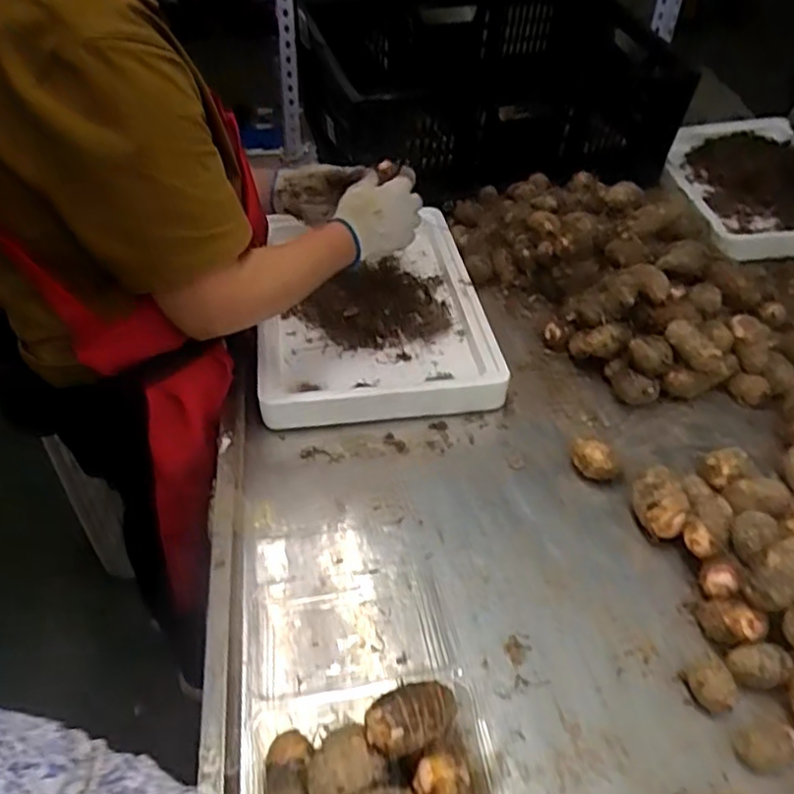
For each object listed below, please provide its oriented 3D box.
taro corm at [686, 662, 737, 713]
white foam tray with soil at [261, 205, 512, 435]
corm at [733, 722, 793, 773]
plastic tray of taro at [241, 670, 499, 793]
[{"bbox_3d":[0.257,0.242,0.546,0.033,0.030,0.037,-26,49,-27],"label":"taro corm"},{"bbox_3d":[-0.038,-0.131,0.913,0.298,0.058,0.411,-4,42,-5],"label":"white foam tray with soil"},{"bbox_3d":[0.281,0.268,0.506,0.041,0.028,0.028,0,42,-1],"label":"corm"},{"bbox_3d":[-0.018,0.272,0.475,0.182,0.088,0.131,-6,43,-8],"label":"plastic tray of taro"}]

